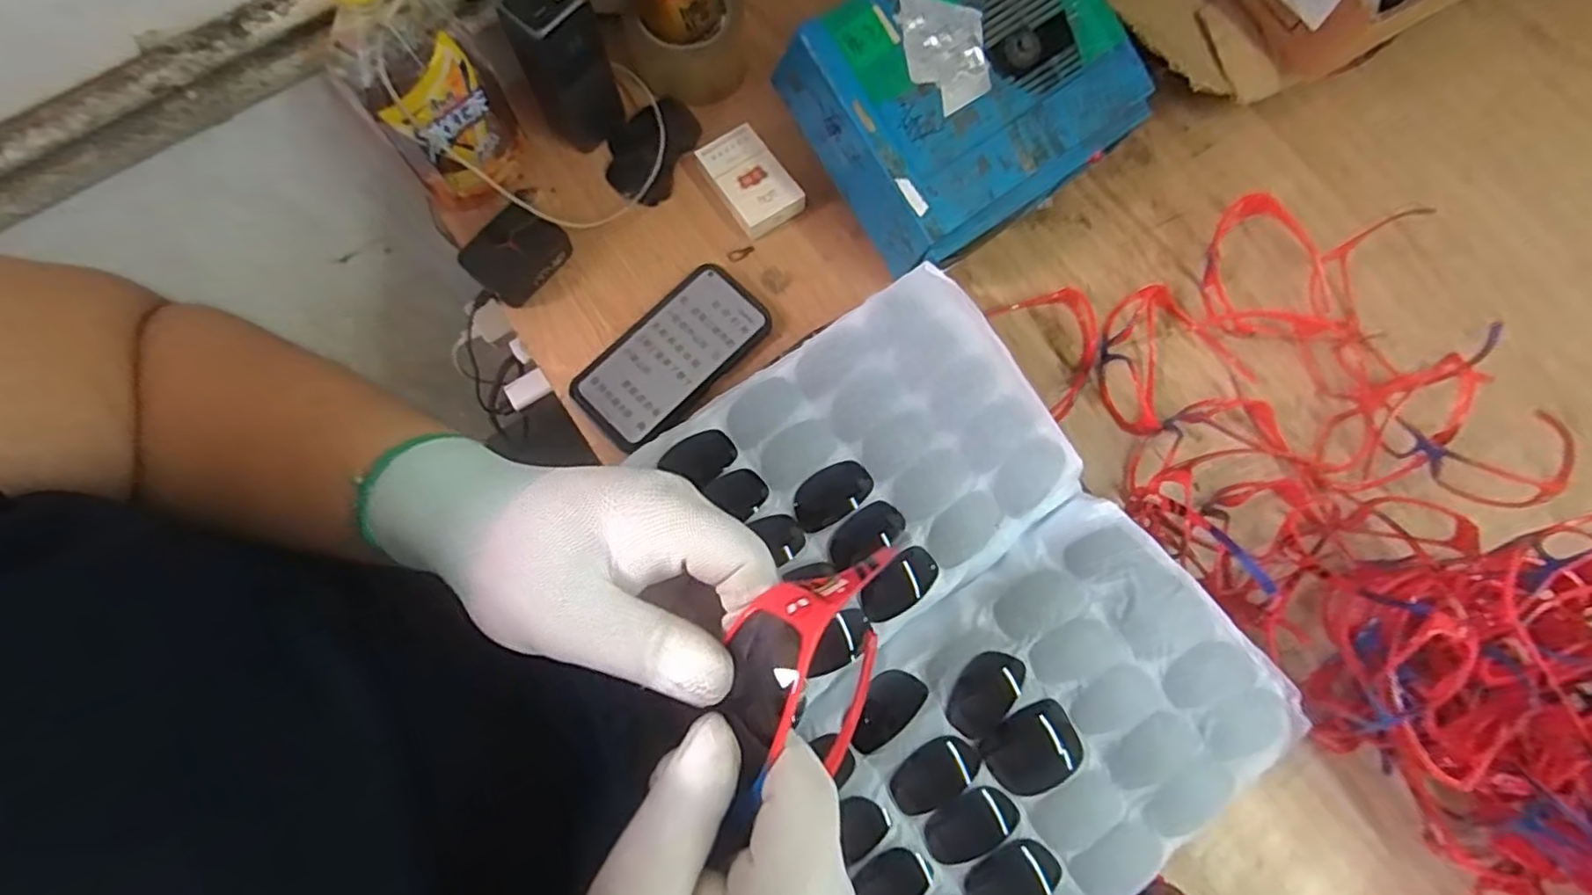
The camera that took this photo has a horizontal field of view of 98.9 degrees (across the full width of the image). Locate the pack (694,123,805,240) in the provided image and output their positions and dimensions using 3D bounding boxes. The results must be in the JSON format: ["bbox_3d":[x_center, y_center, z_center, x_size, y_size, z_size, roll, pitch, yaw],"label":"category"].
[{"bbox_3d":[-0.040,-0.231,0.595,0.057,0.028,0.090,-32,79,-9],"label":"pack"}]

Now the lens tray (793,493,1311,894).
[{"bbox_3d":[0.145,0.184,0.423,0.294,0.044,0.207,-32,79,-9],"label":"lens tray"}]

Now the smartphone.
[{"bbox_3d":[-0.100,-0.075,0.556,0.161,0.013,0.084,-44,81,-11],"label":"smartphone"}]

